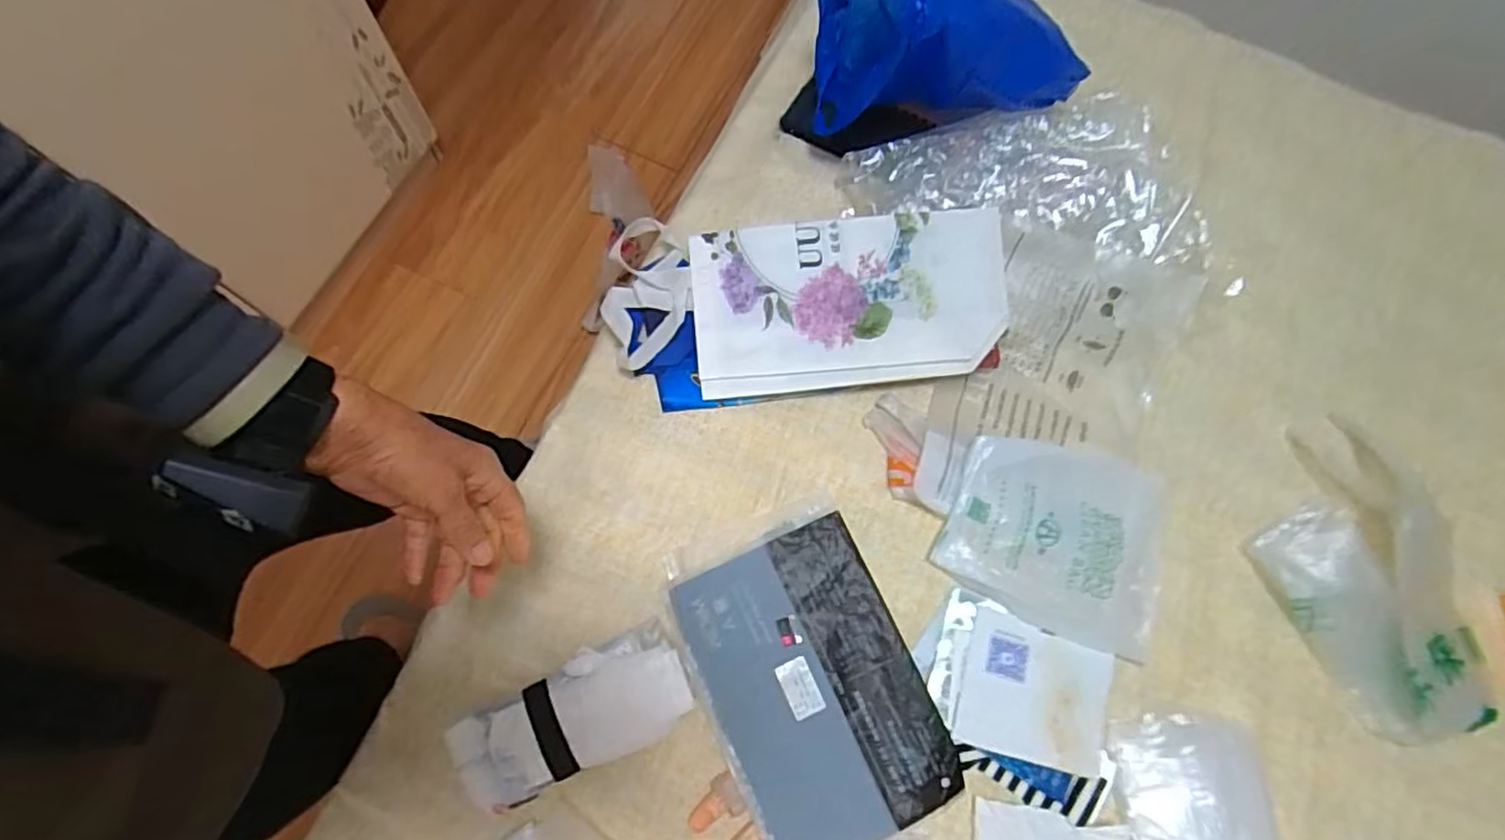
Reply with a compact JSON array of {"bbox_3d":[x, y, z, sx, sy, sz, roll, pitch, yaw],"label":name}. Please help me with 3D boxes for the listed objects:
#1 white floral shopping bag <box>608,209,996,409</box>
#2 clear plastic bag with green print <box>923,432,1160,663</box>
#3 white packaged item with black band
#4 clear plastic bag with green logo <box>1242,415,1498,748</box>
[{"bbox_3d":[0.058,-0.127,0.735,0.410,0.067,0.203,-6,73,-2],"label":"white floral shopping bag"},{"bbox_3d":[0.293,0.105,0.667,0.200,0.025,0.178,19,73,6],"label":"clear plastic bag with green print"},{"bbox_3d":[-0.154,0.260,0.606,0.194,0.029,0.090,-25,74,-8],"label":"white packaged item with black band"},{"bbox_3d":[0.592,0.143,0.653,0.185,0.060,0.300,-3,73,-1],"label":"clear plastic bag with green logo"}]

